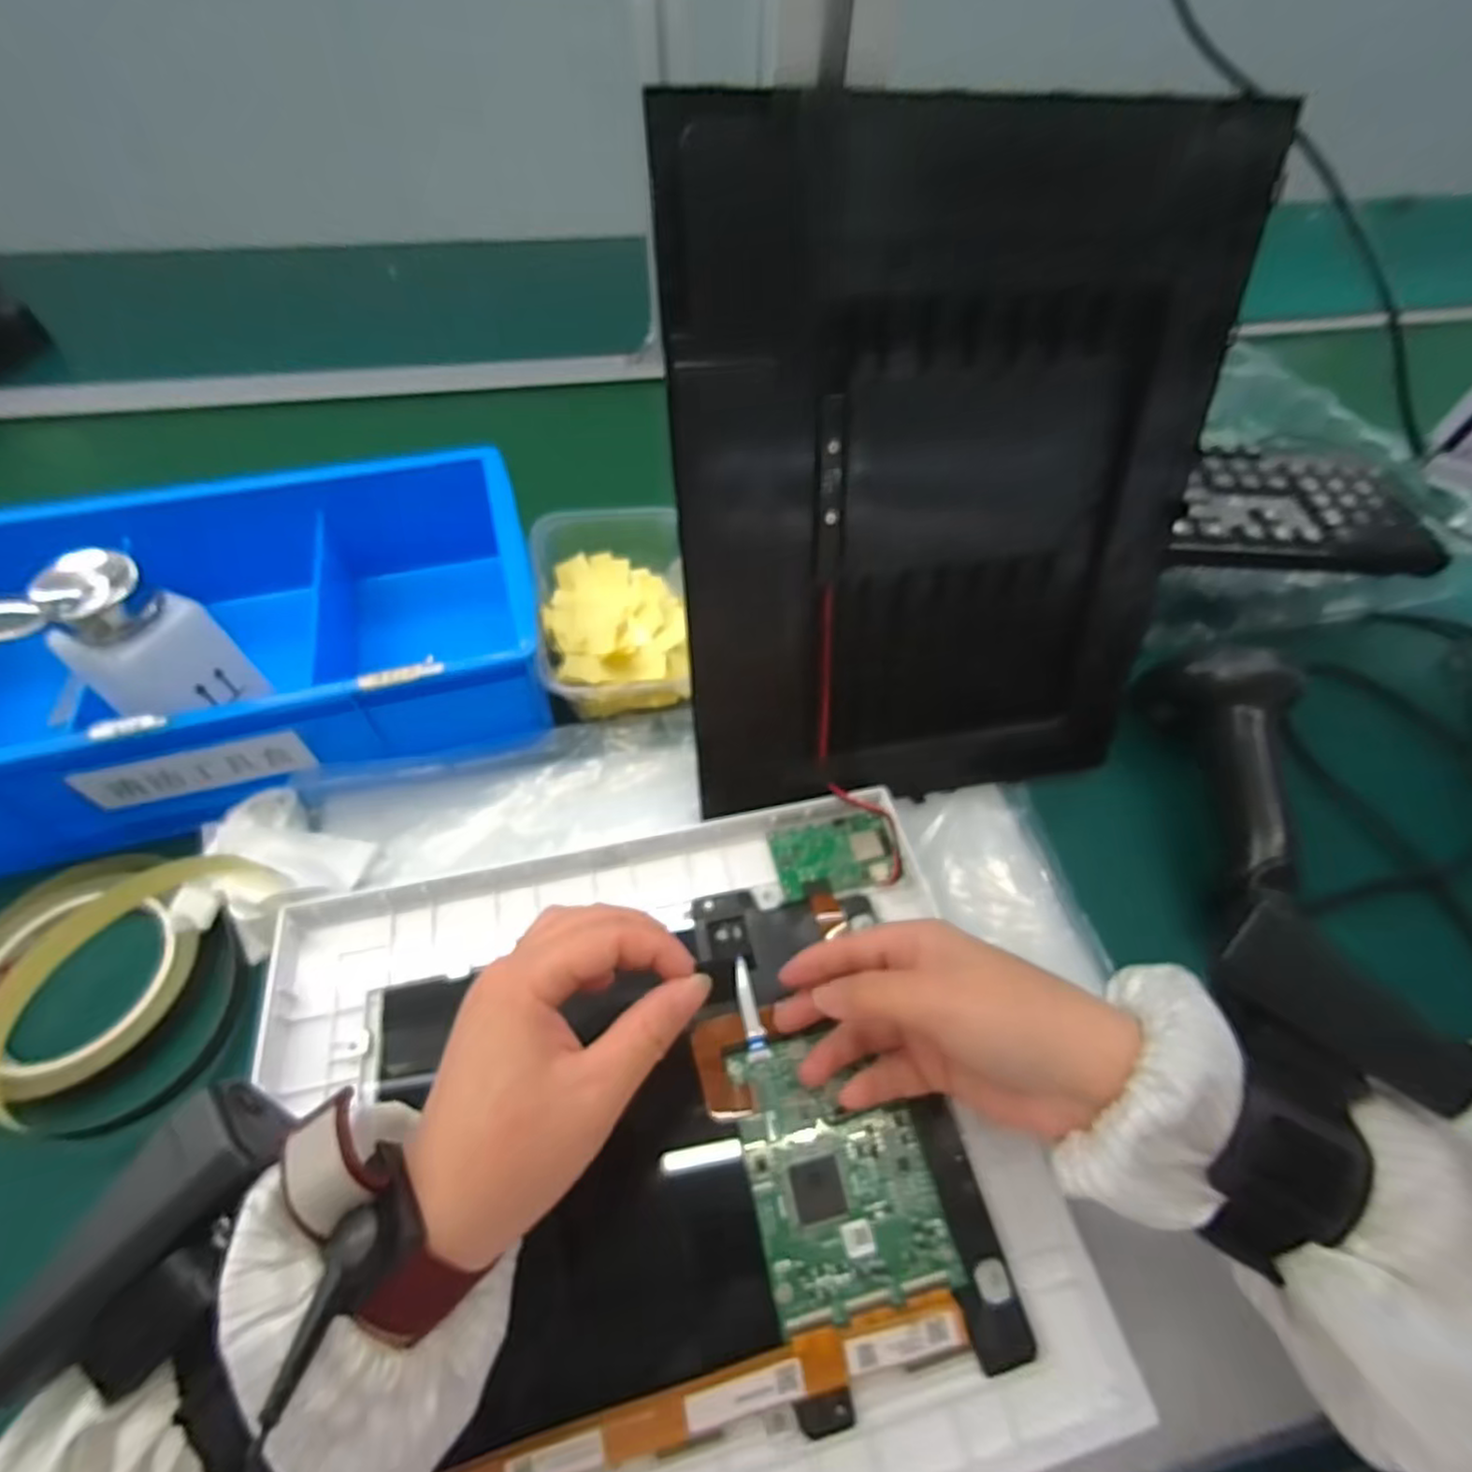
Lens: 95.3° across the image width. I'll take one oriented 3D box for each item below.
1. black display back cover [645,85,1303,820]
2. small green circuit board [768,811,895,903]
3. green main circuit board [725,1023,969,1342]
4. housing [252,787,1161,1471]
[{"bbox_3d":[0.096,-0.094,0.301,0.241,0.283,0.012,-9,32,-11],"label":"black display back cover"},{"bbox_3d":[0.052,0.062,0.352,0.062,0.007,0.040,-9,55,-9],"label":"small green circuit board"},{"bbox_3d":[0.040,0.170,0.268,0.069,0.004,0.094,-10,55,-9],"label":"green main circuit board"},{"bbox_3d":[-0.035,0.160,0.276,0.298,0.017,0.253,-10,55,-9],"label":"housing"}]

